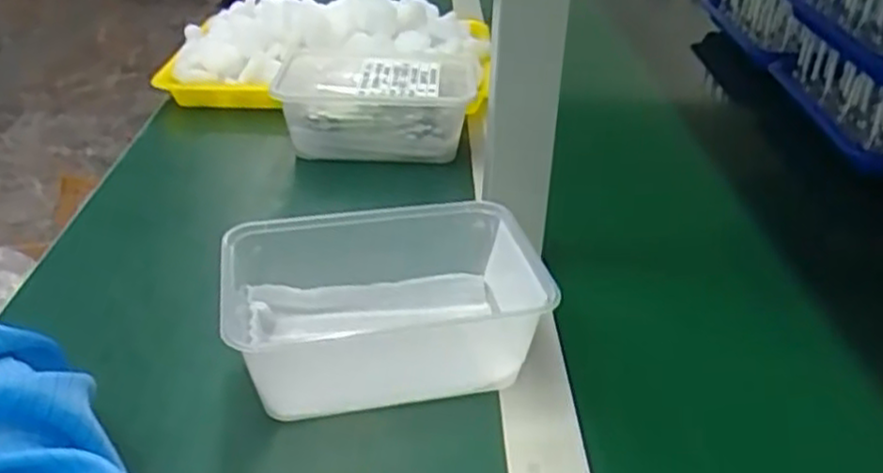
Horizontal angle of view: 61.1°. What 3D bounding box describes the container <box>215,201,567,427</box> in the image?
[{"bbox_3d":[-0.027,0.039,0.421,0.173,0.059,0.114,-7,33,-14],"label":"container"}]

